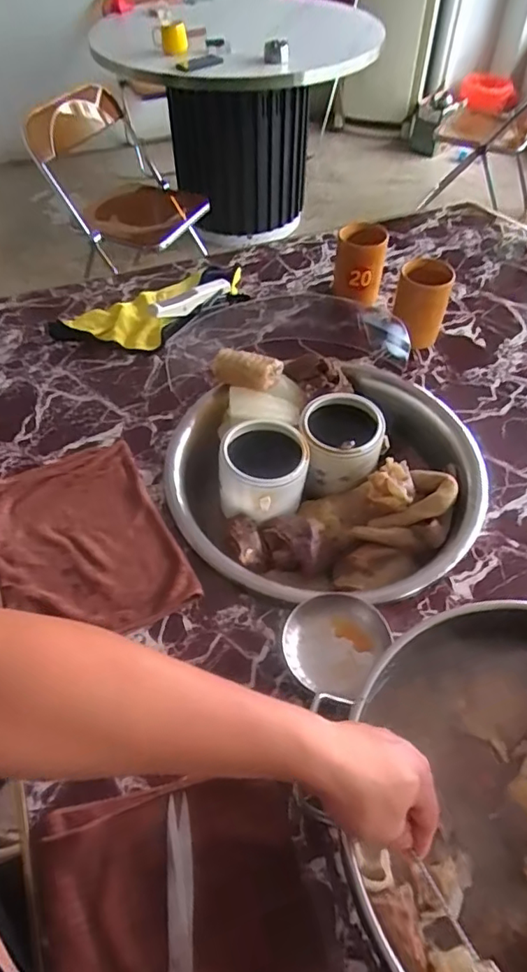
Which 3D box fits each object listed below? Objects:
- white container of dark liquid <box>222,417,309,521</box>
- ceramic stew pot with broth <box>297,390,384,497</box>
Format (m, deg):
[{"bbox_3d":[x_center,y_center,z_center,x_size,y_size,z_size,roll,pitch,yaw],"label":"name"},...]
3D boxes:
[{"bbox_3d":[0.002,-0.029,0.824,0.121,0.089,0.132,3,53,2],"label":"white container of dark liquid"},{"bbox_3d":[0.119,-0.068,0.867,0.118,0.107,0.134,4,53,3],"label":"ceramic stew pot with broth"}]

